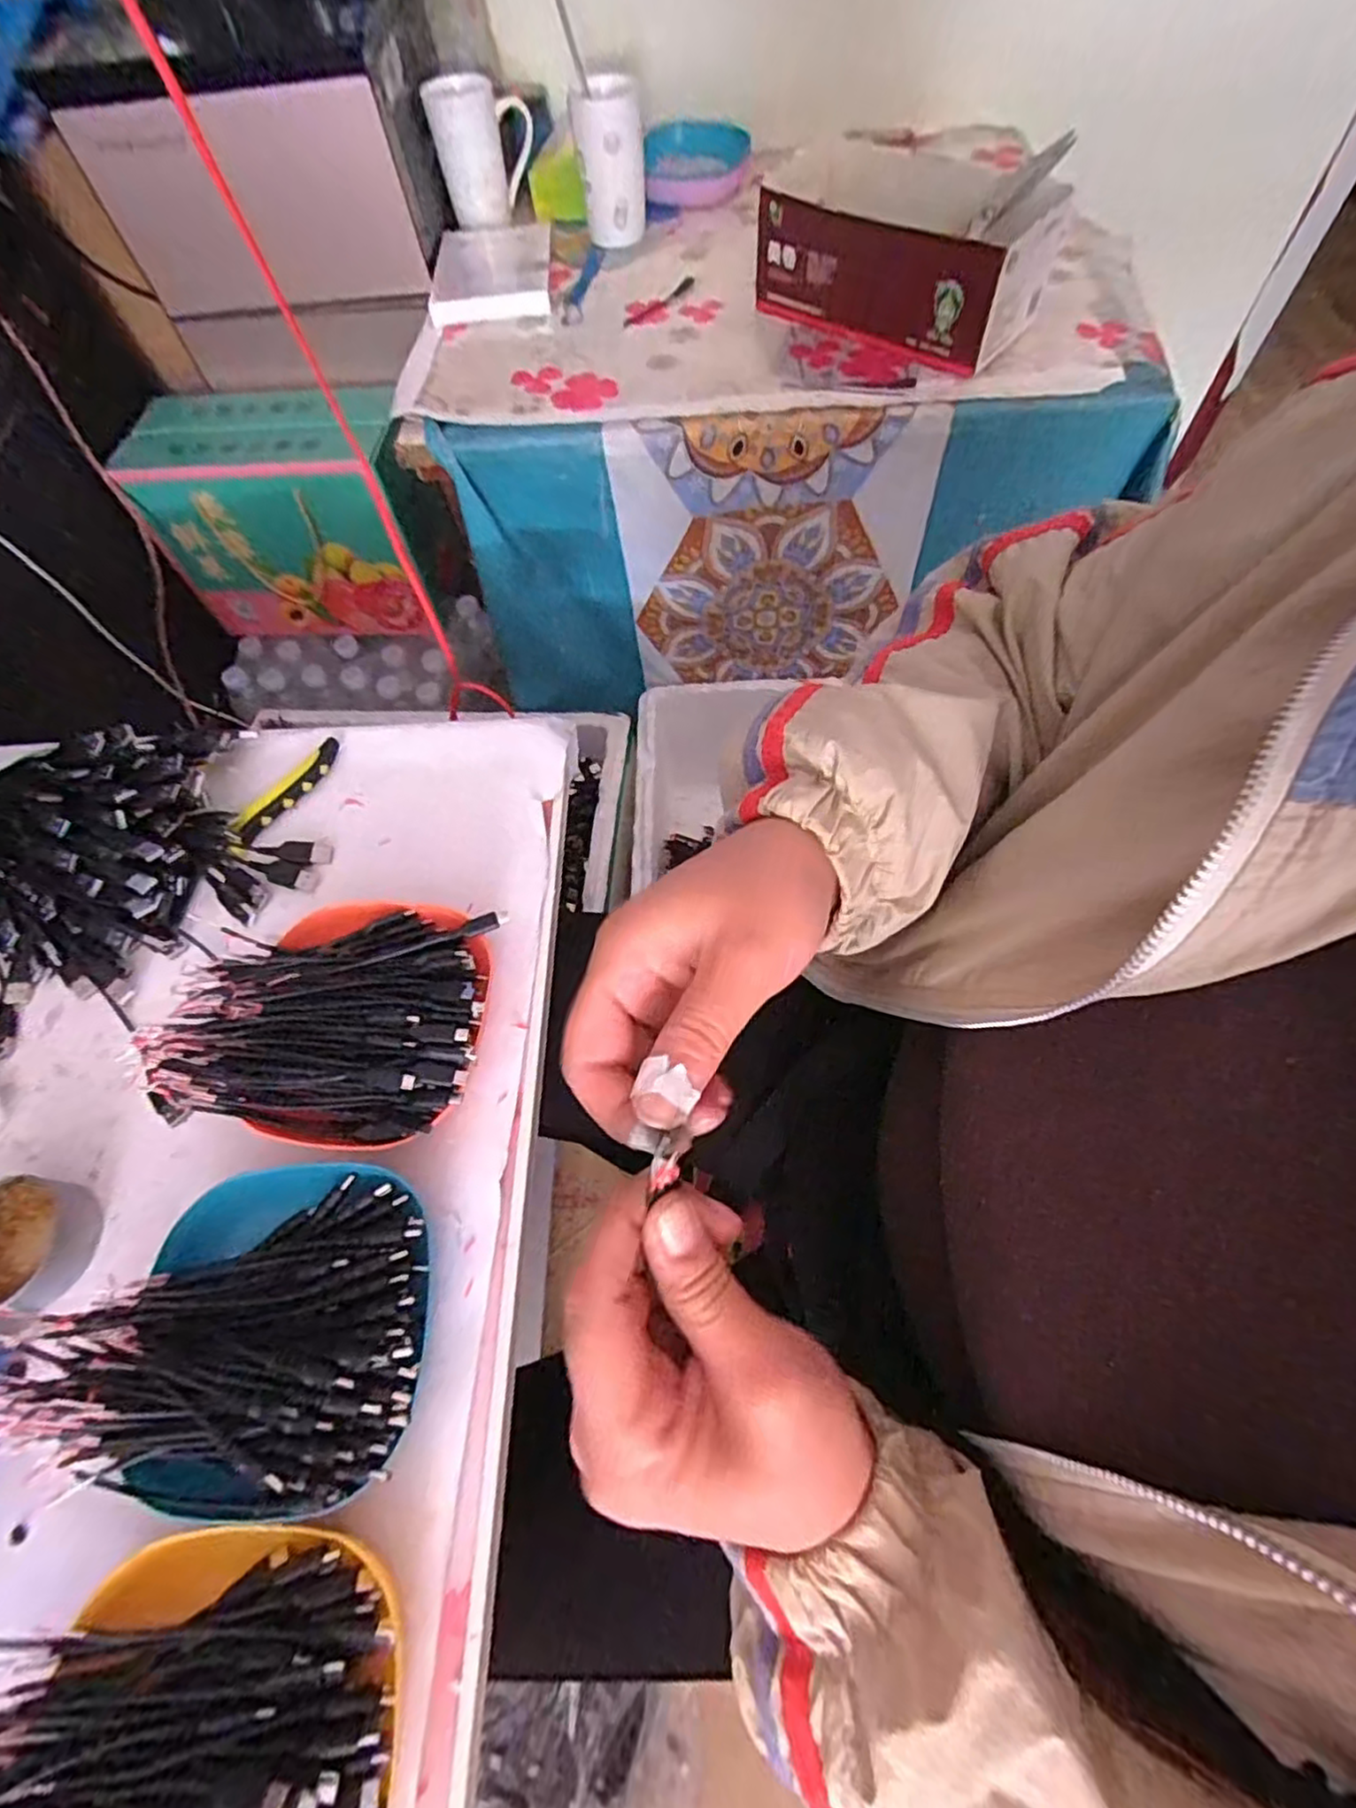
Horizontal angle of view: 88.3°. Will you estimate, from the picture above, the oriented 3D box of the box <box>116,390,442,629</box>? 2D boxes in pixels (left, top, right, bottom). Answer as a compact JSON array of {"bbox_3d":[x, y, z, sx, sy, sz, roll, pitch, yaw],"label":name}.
[{"bbox_3d":[-0.483,-0.502,0.914,0.325,0.232,0.151,3,63,5],"label":"box"}]

